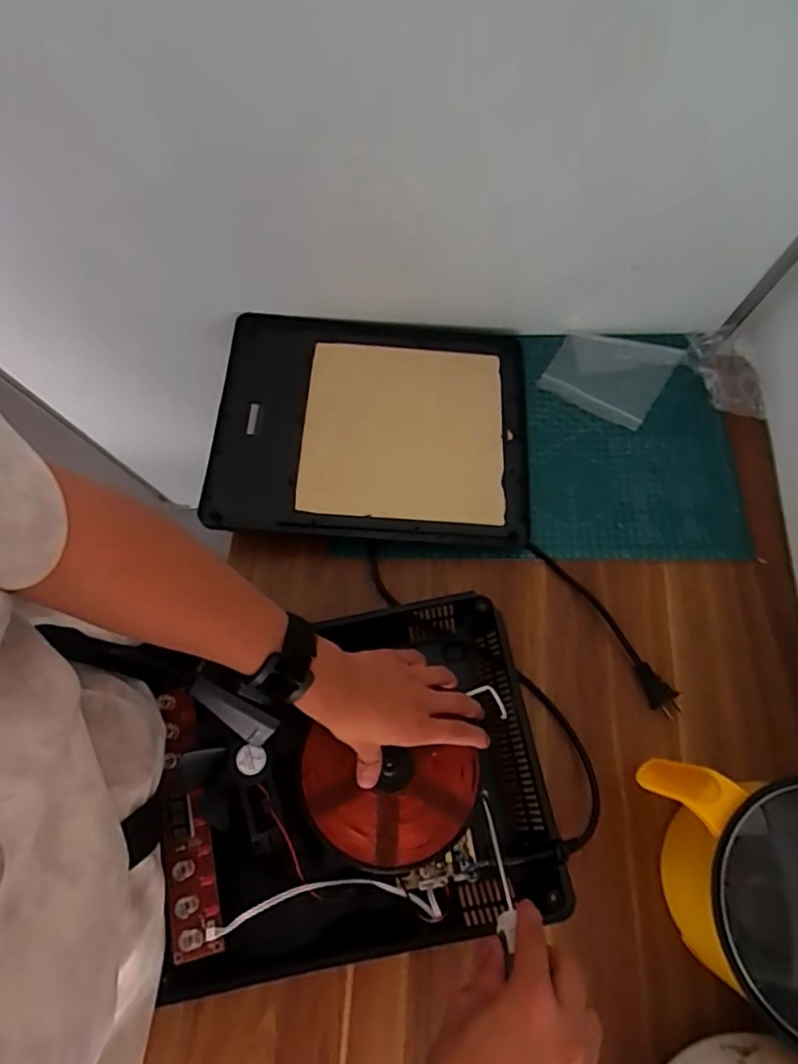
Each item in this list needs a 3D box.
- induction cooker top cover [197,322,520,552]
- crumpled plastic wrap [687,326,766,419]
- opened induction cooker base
[{"bbox_3d":[-0.030,-0.125,0.644,0.347,0.030,0.279,3,69,2],"label":"induction cooker top cover"},{"bbox_3d":[0.382,-0.186,0.668,0.061,0.031,0.120,-12,69,-4],"label":"crumpled plastic wrap"},{"bbox_3d":[-0.041,0.215,0.511,0.327,0.052,0.269,-10,70,-5],"label":"opened induction cooker base"}]

